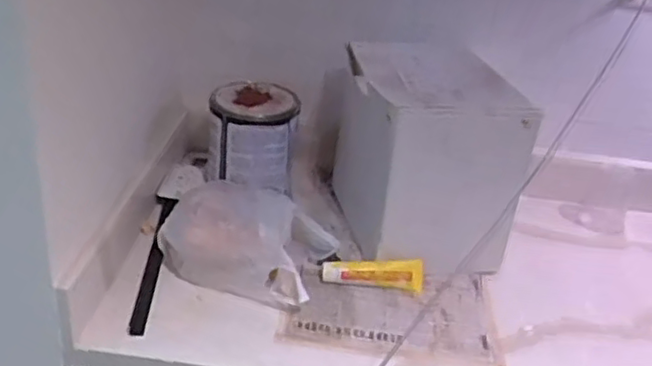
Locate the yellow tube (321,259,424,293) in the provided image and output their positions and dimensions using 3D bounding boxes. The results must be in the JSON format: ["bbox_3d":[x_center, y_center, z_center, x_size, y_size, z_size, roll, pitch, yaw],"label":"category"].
[{"bbox_3d":[0.078,0.145,1.087,0.164,0.033,0.039,4,29,-5],"label":"yellow tube"}]

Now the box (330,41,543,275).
[{"bbox_3d":[0.168,-0.062,1.187,0.271,0.291,0.313,2,29,-8],"label":"box"}]

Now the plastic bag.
[{"bbox_3d":[-0.121,0.096,1.095,0.256,0.099,0.189,14,30,13],"label":"plastic bag"}]

